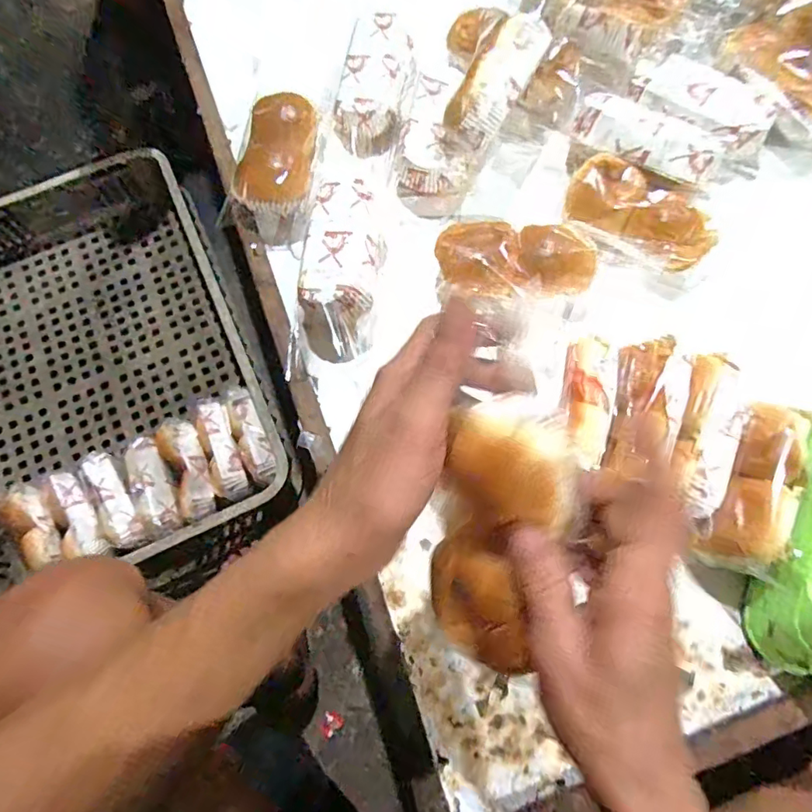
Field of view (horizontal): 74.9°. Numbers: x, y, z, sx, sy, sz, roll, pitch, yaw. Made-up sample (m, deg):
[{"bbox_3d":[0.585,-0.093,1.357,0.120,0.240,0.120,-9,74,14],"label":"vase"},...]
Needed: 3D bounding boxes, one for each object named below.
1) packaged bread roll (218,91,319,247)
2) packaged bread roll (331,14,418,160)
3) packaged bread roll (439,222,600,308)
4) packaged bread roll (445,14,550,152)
[{"bbox_3d":[-0.126,-0.240,0.524,0.075,0.047,0.153,11,86,6],"label":"packaged bread roll"},{"bbox_3d":[-0.030,-0.336,0.559,0.070,0.047,0.144,10,73,5],"label":"packaged bread roll"},{"bbox_3d":[0.101,-0.129,0.489,0.138,0.043,0.067,-1,72,2],"label":"packaged bread roll"},{"bbox_3d":[0.085,-0.299,0.478,0.055,0.040,0.135,29,76,11],"label":"packaged bread roll"}]

